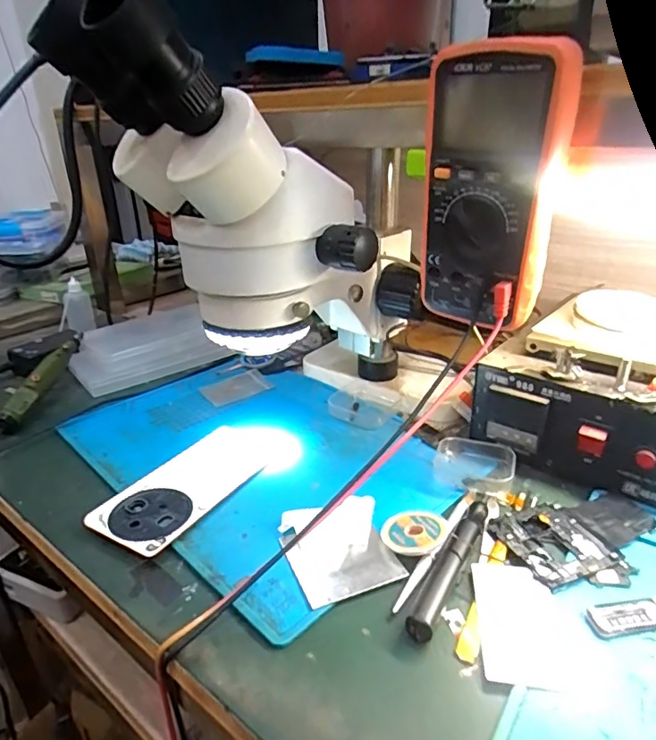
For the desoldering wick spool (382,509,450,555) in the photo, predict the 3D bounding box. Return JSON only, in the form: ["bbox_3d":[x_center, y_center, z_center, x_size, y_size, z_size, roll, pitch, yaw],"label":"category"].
[{"bbox_3d":[0.061,0.113,0.366,0.045,0.011,0.042,-2,25,1],"label":"desoldering wick spool"}]

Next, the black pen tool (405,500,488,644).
[{"bbox_3d":[0.083,0.125,0.342,0.013,0.014,0.124,13,30,29],"label":"black pen tool"}]

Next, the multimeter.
[{"bbox_3d":[0.108,-0.117,0.354,0.090,0.176,0.030,17,31,35],"label":"multimeter"}]

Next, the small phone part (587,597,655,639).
[{"bbox_3d":[0.186,0.142,0.307,0.068,0.004,0.020,-6,26,-8],"label":"small phone part"}]

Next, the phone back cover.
[{"bbox_3d":[-0.113,0.093,0.426,0.074,0.010,0.145,14,30,30],"label":"phone back cover"}]

